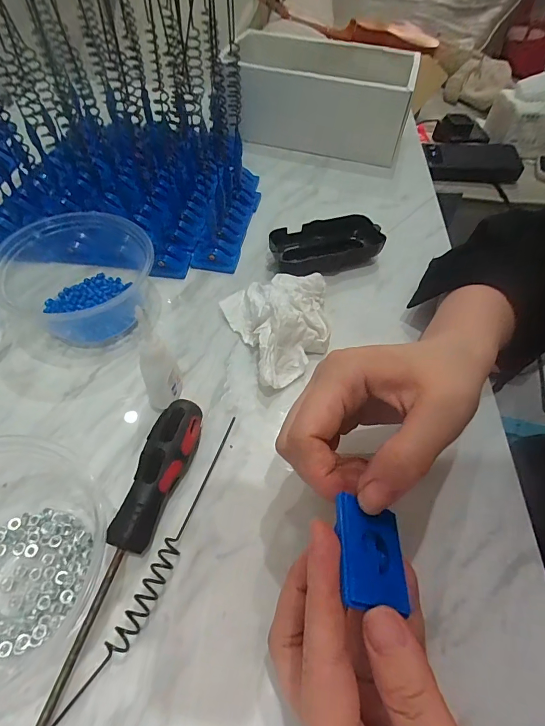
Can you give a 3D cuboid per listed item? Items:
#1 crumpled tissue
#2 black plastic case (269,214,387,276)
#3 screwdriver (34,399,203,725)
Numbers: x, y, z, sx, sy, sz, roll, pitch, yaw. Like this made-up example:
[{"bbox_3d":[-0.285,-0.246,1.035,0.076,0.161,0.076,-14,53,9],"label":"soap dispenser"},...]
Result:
[{"bbox_3d":[0.014,-0.036,0.317,0.086,0.040,0.098,-18,58,-16],"label":"crumpled tissue"},{"bbox_3d":[0.051,-0.114,0.378,0.106,0.027,0.048,-14,57,-13],"label":"black plastic case"},{"bbox_3d":[-0.092,0.122,0.205,0.028,0.029,0.229,17,55,8],"label":"screwdriver"}]

